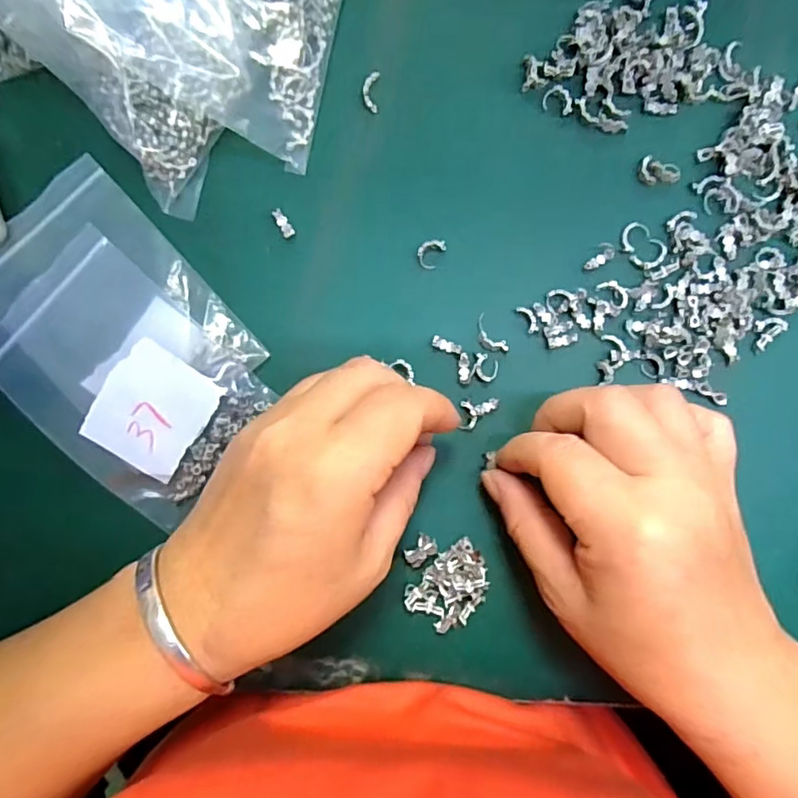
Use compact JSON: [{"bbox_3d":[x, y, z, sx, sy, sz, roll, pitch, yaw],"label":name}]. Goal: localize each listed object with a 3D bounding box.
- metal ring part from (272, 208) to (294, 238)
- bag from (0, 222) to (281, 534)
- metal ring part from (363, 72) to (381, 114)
[{"bbox_3d":[-0.052,-0.079,0.253,0.005,0.004,0.014,-31,90,-1],"label":"metal ring part"},{"bbox_3d":[-0.122,-0.009,0.247,0.113,0.009,0.080,43,89,0],"label":"bag"},{"bbox_3d":[-0.012,-0.139,0.253,0.007,0.004,0.018,4,89,-1],"label":"metal ring part"}]

